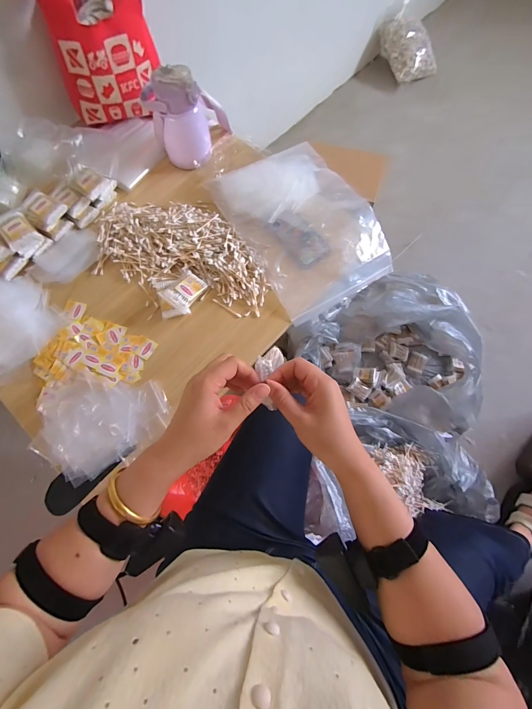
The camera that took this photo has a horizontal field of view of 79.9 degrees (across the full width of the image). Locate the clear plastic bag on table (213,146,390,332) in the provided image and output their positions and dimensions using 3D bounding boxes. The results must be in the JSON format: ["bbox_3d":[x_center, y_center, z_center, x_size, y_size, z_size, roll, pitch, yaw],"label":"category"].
[{"bbox_3d":[0.082,-0.292,0.703,0.288,0.068,0.386,-29,73,-9],"label":"clear plastic bag on table"}]

